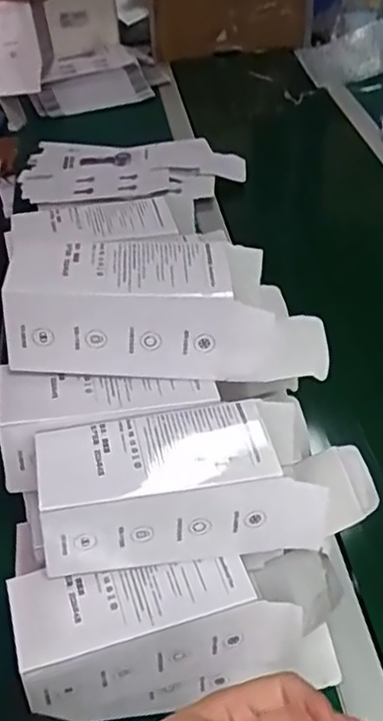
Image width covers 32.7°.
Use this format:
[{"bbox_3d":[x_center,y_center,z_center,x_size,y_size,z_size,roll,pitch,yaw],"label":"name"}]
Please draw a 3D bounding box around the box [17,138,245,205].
[{"bbox_3d":[-0.100,-0.335,1.130,0.365,0.034,0.183,-5,44,0],"label":"box"}]

